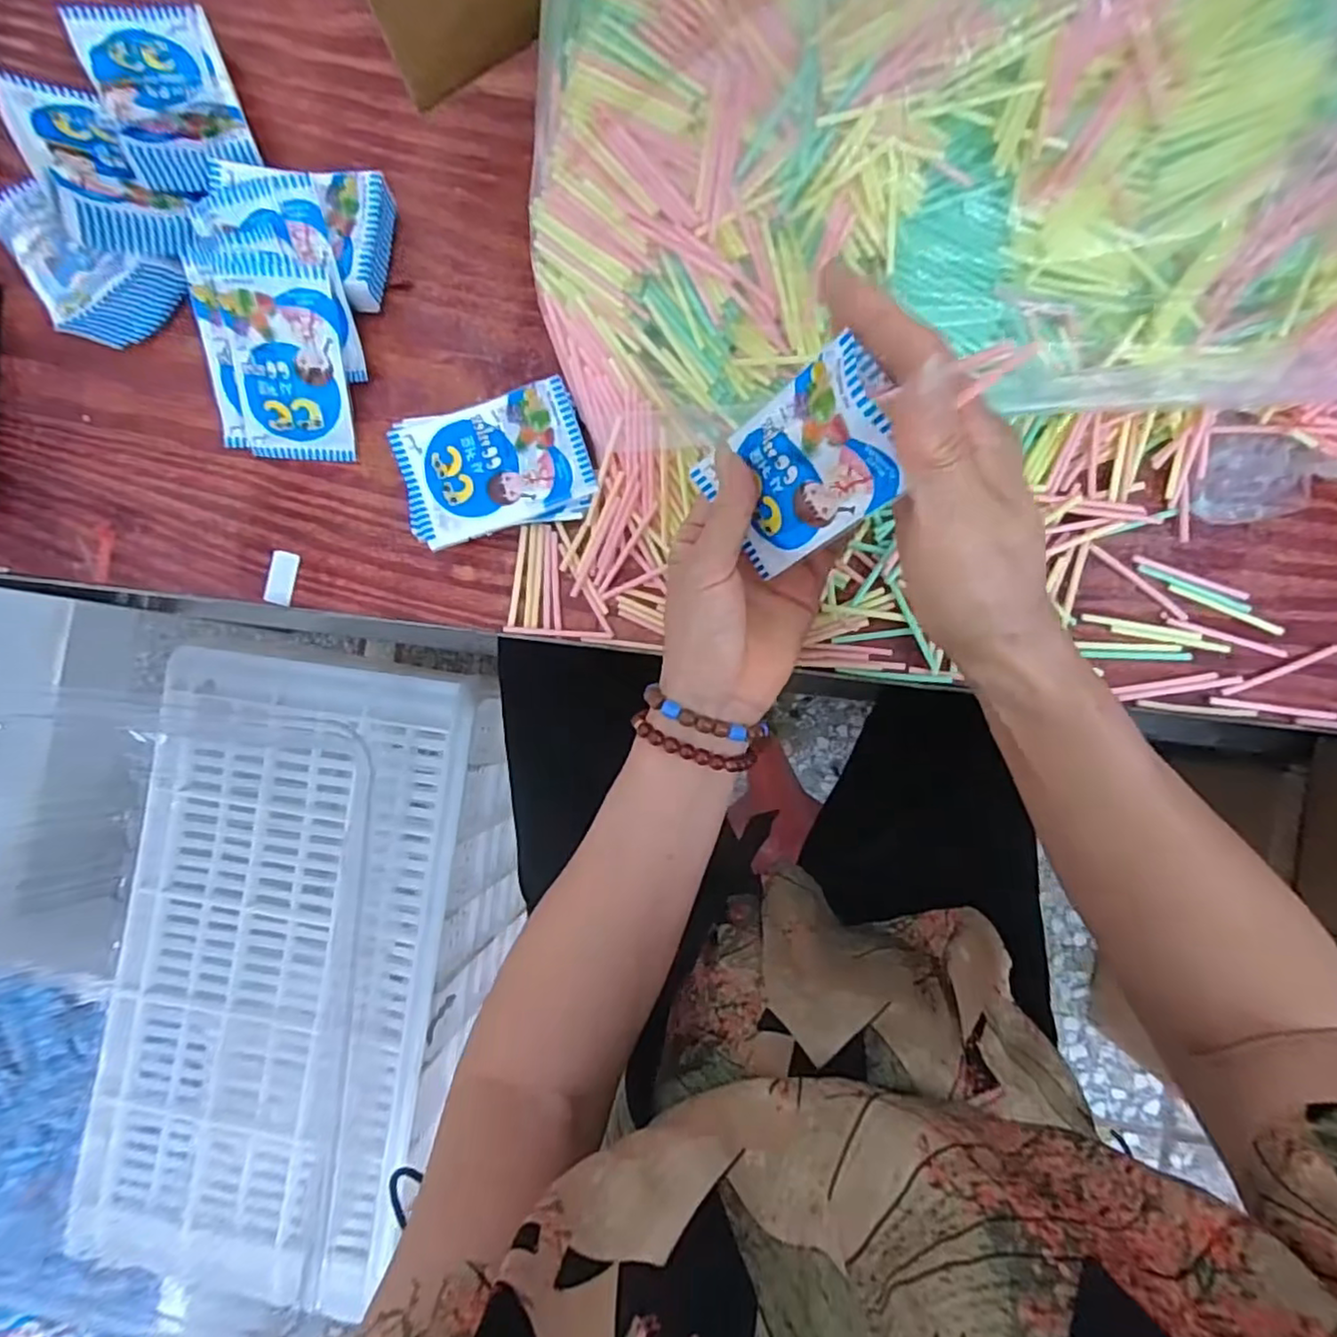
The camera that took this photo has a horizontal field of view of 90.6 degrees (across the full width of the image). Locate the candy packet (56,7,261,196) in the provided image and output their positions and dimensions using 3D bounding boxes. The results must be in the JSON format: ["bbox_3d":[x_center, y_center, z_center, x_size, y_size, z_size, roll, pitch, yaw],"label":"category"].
[{"bbox_3d":[-0.297,-0.343,0.396,0.071,0.013,0.104,-23,90,-18],"label":"candy packet"}]

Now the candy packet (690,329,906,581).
[{"bbox_3d":[0.054,-0.083,0.285,0.011,0.100,0.063,-33,93,-31],"label":"candy packet"}]

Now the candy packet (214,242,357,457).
[{"bbox_3d":[-0.223,-0.179,0.386,0.063,0.012,0.107,0,113,-4],"label":"candy packet"}]

